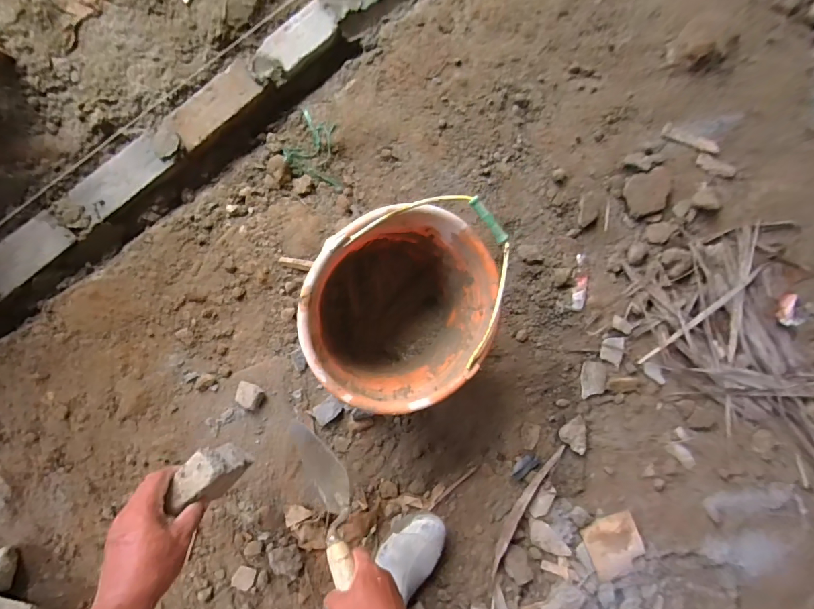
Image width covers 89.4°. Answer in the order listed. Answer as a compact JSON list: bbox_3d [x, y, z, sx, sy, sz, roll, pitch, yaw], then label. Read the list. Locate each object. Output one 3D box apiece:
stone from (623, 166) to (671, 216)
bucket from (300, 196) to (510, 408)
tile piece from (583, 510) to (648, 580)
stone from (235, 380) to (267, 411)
[{"bbox_3d":[0.523,-0.243,0.885,0.107,0.016,0.088,-19,91,-8],"label":"stone"},{"bbox_3d":[-0.016,0.007,0.687,0.280,0.240,0.292,0,88,-8],"label":"bucket"},{"bbox_3d":[0.412,0.477,0.812,0.108,0.006,0.102,-18,75,-4],"label":"tile piece"},{"bbox_3d":[-0.287,0.167,0.754,0.053,0.023,0.041,34,84,-6],"label":"stone"}]

